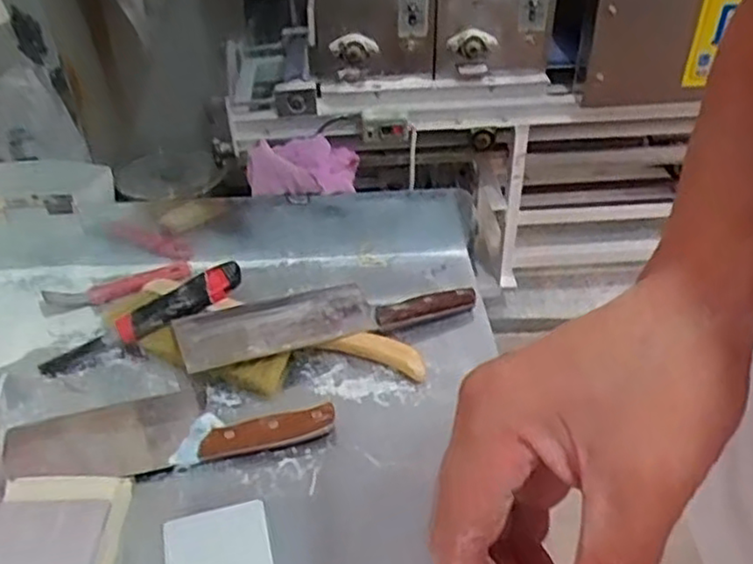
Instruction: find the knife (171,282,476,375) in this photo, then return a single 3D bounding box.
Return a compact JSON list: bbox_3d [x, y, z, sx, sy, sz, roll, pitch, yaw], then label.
[{"bbox_3d":[-0.051,0.034,0.759,0.320,0.028,0.098,-15,42,-19],"label":"knife"}]

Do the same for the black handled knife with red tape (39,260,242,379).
[{"bbox_3d":[-0.247,0.040,0.746,0.221,0.024,0.038,-29,47,-14],"label":"black handled knife with red tape"}]

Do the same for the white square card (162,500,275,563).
[{"bbox_3d":[-0.127,0.214,0.560,0.083,0.009,0.074,-11,41,-14],"label":"white square card"}]

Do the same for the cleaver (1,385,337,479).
[{"bbox_3d":[-0.189,0.129,0.645,0.287,0.030,0.088,-5,40,-7],"label":"cleaver"}]

